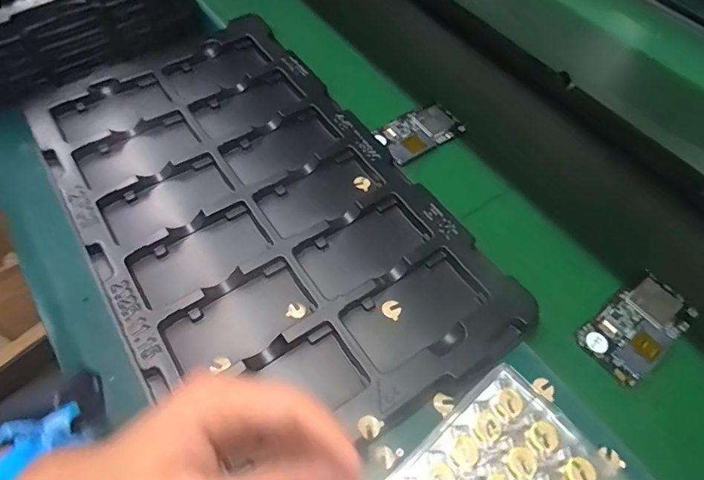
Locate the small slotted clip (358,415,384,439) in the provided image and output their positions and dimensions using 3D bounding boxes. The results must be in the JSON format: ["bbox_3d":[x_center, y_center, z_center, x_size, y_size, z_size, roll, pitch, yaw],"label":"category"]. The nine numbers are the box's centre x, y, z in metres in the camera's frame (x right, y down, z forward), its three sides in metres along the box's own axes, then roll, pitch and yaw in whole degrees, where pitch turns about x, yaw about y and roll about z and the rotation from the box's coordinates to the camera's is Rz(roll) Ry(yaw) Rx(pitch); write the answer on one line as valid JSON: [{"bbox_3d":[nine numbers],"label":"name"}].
[{"bbox_3d":[0.014,0.151,0.362,0.018,0.005,0.017,1,58,-2],"label":"small slotted clip"}]

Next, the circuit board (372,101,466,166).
[{"bbox_3d":[0.086,-0.139,0.574,0.104,0.010,0.059,-28,77,-10],"label":"circuit board"}]

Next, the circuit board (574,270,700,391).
[{"bbox_3d":[0.285,0.085,0.447,0.123,0.007,0.064,-32,64,-21],"label":"circuit board"}]

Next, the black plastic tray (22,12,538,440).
[{"bbox_3d":[-0.110,-0.044,0.498,0.330,0.028,0.538,-28,63,-19],"label":"black plastic tray"}]

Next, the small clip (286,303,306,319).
[{"bbox_3d":[-0.054,0.069,0.435,0.018,0.004,0.015,14,58,6],"label":"small clip"}]

